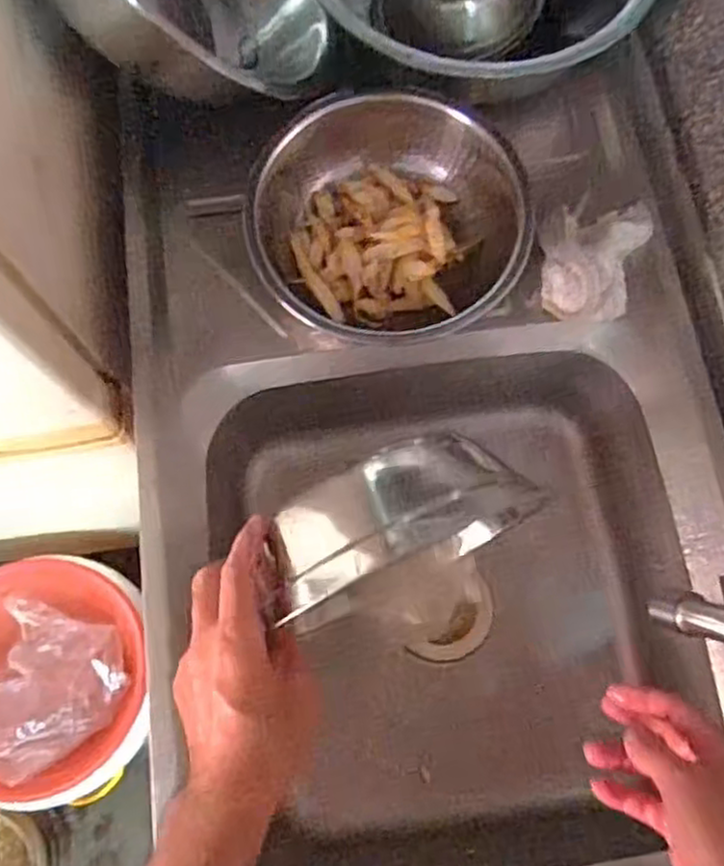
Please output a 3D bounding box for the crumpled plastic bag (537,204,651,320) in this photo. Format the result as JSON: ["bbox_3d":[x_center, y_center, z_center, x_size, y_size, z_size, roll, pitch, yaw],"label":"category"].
[{"bbox_3d":[0.205,-0.163,0.634,0.092,0.048,0.135,19,74,6],"label":"crumpled plastic bag"}]

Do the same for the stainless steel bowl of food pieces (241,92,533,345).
[{"bbox_3d":[0.020,-0.192,0.618,0.230,0.090,0.214,0,73,0],"label":"stainless steel bowl of food pieces"}]

